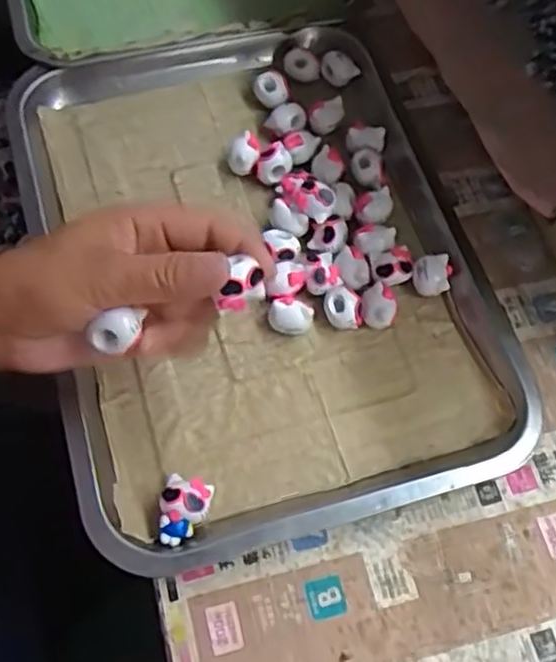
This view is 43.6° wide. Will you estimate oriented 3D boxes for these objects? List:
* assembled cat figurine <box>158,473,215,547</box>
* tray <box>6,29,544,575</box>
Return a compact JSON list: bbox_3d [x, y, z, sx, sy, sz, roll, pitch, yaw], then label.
[{"bbox_3d":[-0.049,0.094,0.360,0.024,0.017,0.035,12,66,3],"label":"assembled cat figurine"},{"bbox_3d":[-0.012,-0.047,0.439,0.262,0.035,0.341,-15,68,-9],"label":"tray"}]

